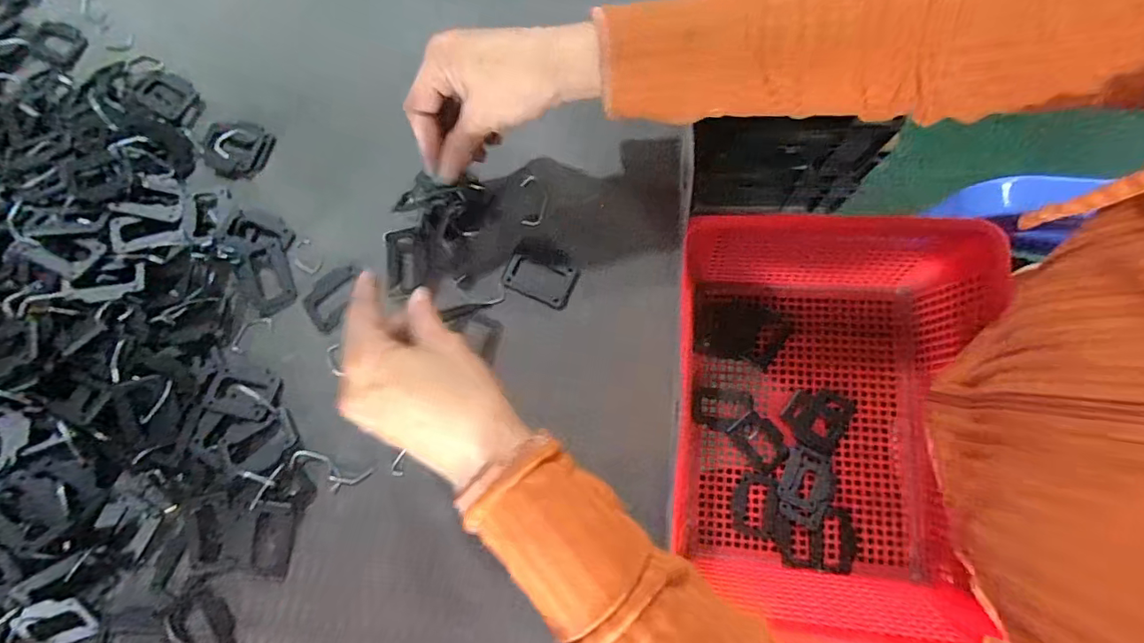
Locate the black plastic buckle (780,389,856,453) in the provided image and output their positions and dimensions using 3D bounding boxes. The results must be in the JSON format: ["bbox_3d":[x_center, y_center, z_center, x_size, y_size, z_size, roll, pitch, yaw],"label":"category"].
[{"bbox_3d":[0.216,0.082,0.443,0.050,0.006,0.054,35,84,11],"label":"black plastic buckle"}]

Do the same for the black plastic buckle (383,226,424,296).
[{"bbox_3d":[-0.125,-0.045,0.378,0.031,0.005,0.050,-9,78,4],"label":"black plastic buckle"}]

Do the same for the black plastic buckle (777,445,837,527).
[{"bbox_3d":[0.201,0.141,0.432,0.042,0.006,0.061,21,82,10],"label":"black plastic buckle"}]

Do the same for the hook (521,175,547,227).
[{"bbox_3d":[-0.029,-0.093,0.384,0.021,0.004,0.040,-3,79,6],"label":"hook"}]

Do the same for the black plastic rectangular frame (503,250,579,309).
[{"bbox_3d":[-0.024,-0.033,0.371,0.052,0.004,0.032,23,82,10],"label":"black plastic rectangular frame"}]

